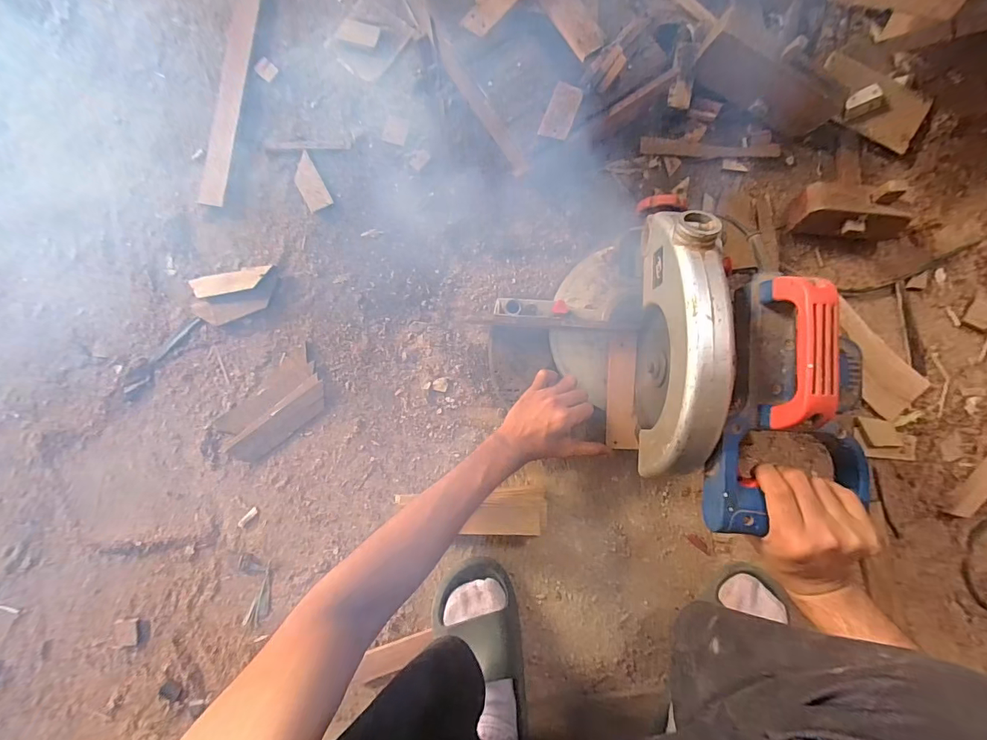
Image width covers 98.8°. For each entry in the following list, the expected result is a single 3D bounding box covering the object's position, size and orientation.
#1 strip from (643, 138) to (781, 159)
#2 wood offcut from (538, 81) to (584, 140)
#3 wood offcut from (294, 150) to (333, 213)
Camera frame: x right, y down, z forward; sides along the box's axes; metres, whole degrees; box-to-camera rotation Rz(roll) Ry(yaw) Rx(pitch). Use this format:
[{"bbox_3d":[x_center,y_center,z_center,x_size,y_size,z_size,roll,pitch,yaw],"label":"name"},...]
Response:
[{"bbox_3d":[0.297,-0.303,0.582,0.184,0.005,0.022,6,89,4],"label":"strip"},{"bbox_3d":[0.080,-0.302,0.497,0.033,0.006,0.063,22,89,3],"label":"wood offcut"},{"bbox_3d":[-0.265,-0.268,0.610,0.036,0.009,0.082,-29,87,3],"label":"wood offcut"}]

